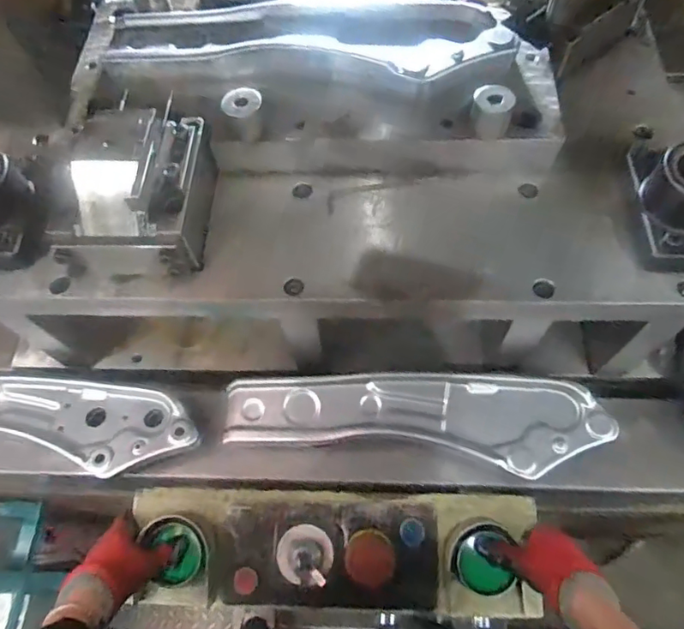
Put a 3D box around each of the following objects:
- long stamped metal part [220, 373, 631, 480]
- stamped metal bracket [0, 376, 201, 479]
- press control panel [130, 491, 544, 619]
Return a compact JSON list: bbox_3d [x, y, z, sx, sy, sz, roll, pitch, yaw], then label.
[{"bbox_3d":[0.081,0.124,0.623,0.440,0.029,0.108,1,64,3],"label":"long stamped metal part"},{"bbox_3d":[-0.394,0.131,0.679,0.422,0.035,0.106,8,64,7],"label":"stamped metal bracket"},{"bbox_3d":[-0.013,0.296,0.649,0.468,0.103,0.130,1,63,4],"label":"press control panel"}]

